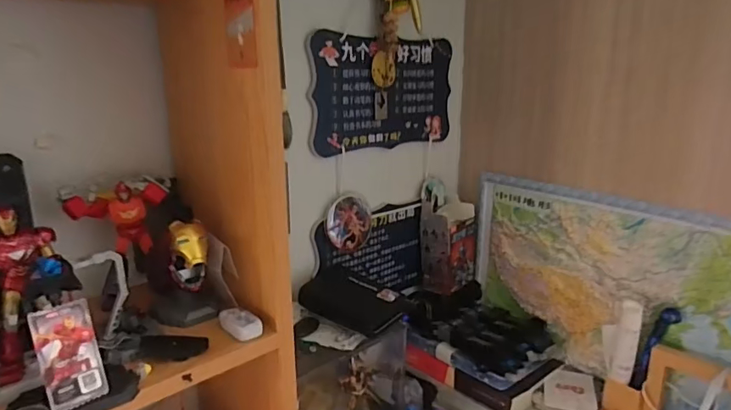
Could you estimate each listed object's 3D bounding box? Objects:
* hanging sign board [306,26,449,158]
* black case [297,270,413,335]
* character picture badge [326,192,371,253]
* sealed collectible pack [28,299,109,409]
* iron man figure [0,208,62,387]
[{"bbox_3d":[0.030,-0.146,0.648,0.244,0.136,0.010,-13,20,-41],"label":"hanging sign board"},{"bbox_3d":[-0.021,0.109,0.577,0.129,0.033,0.057,12,19,38],"label":"black case"},{"bbox_3d":[-0.019,0.023,0.634,0.014,0.072,0.068,13,20,42],"label":"character picture badge"},{"bbox_3d":[-0.171,0.087,0.288,0.004,0.058,0.031,-9,4,41],"label":"sealed collectible pack"},{"bbox_3d":[-0.214,0.057,0.309,0.047,0.104,0.028,-13,20,-40],"label":"iron man figure"}]

